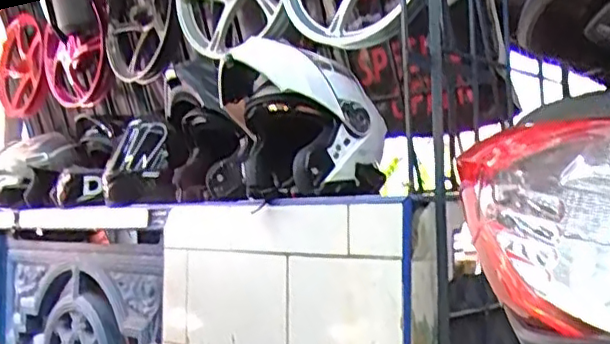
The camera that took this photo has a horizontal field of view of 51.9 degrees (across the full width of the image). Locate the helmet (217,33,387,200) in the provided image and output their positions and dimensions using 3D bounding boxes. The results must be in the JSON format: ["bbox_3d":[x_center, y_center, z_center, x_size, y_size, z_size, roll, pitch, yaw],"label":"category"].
[{"bbox_3d":[-0.003,-0.089,1.099,0.287,0.252,0.239,-1,-5,3],"label":"helmet"}]

